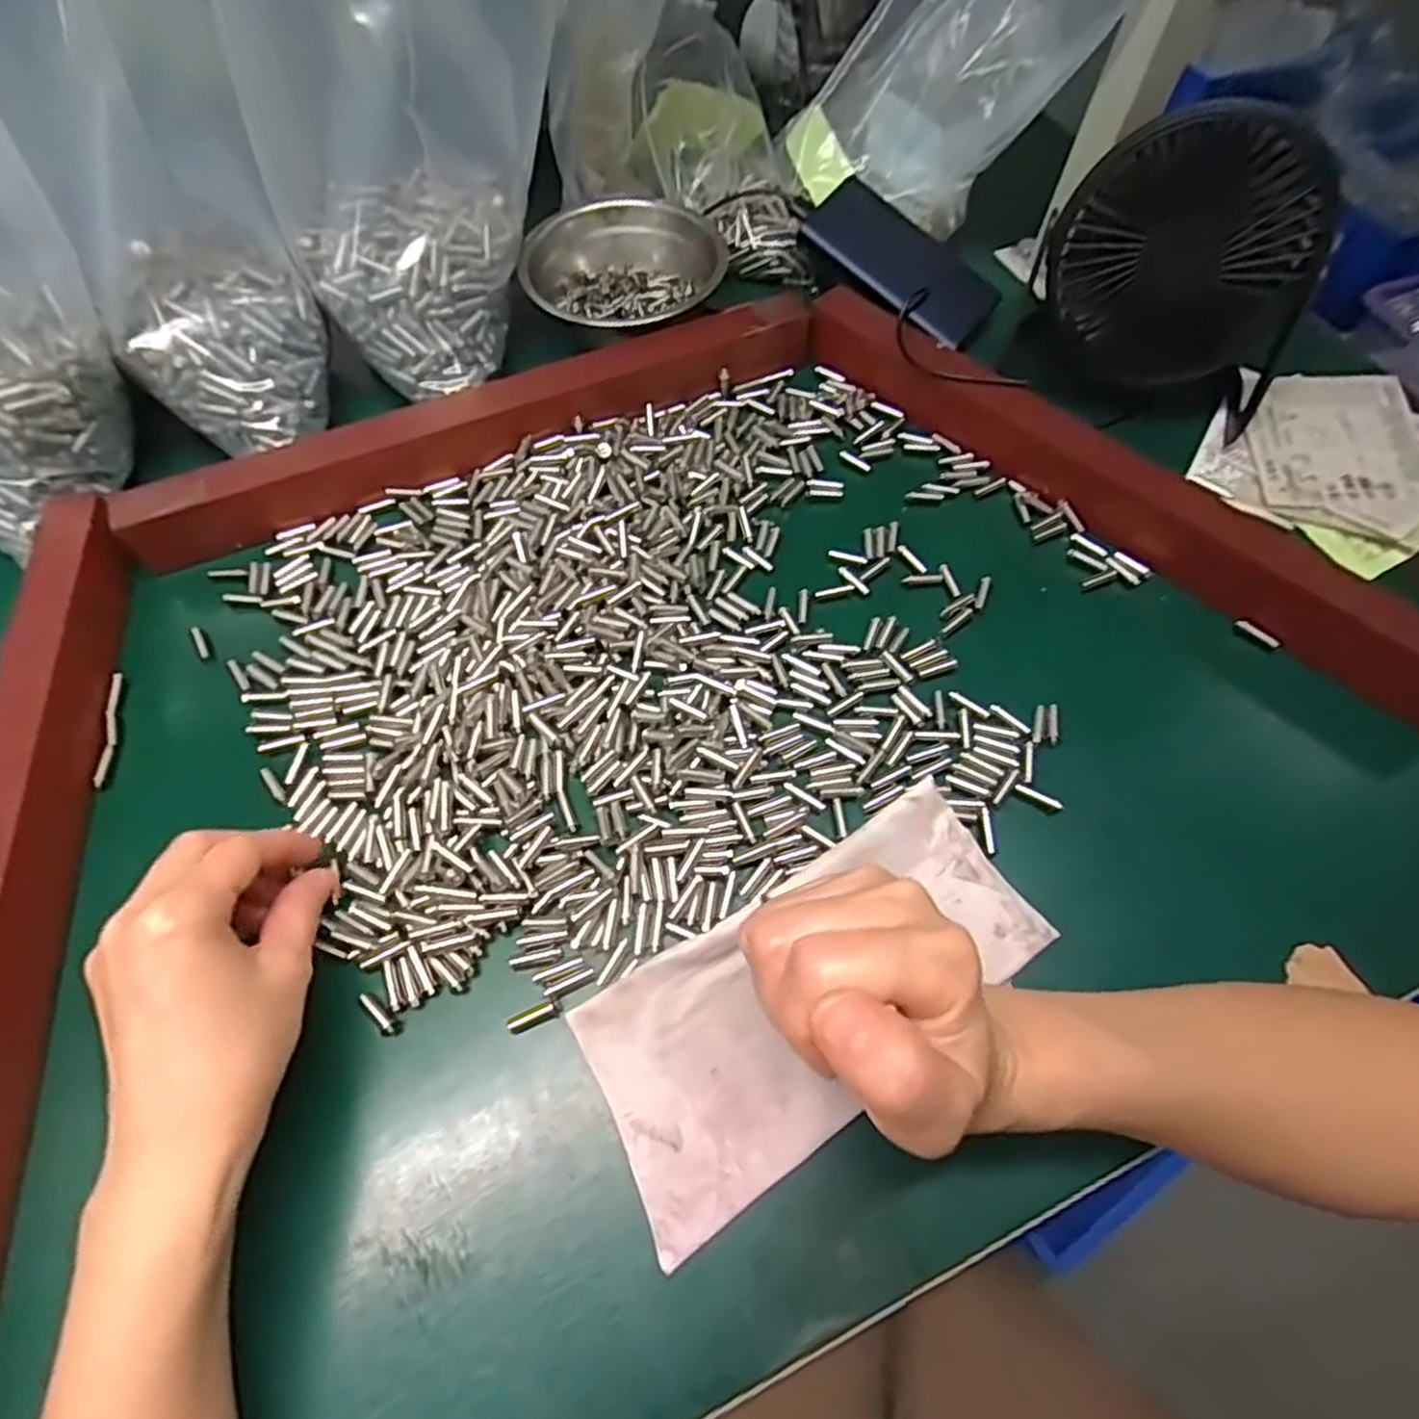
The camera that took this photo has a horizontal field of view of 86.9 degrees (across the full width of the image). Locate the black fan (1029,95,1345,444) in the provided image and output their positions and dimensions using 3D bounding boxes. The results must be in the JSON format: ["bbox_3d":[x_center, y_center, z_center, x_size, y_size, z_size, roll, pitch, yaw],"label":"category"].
[{"bbox_3d":[0.257,-0.244,0.415,0.141,0.130,0.077,19,64,9],"label":"black fan"}]

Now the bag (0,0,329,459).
[{"bbox_3d":[-0.266,-0.244,0.379,0.111,0.210,0.108,-29,66,-15],"label":"bag"}]

